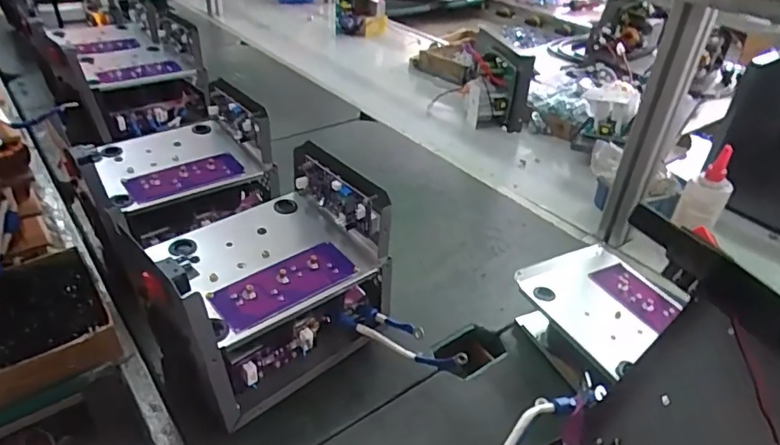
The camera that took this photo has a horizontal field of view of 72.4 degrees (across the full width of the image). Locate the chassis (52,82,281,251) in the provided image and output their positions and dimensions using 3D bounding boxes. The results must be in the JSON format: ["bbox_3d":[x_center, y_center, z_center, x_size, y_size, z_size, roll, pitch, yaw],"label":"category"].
[{"bbox_3d":[-0.280,-0.078,0.691,0.230,0.129,0.158,-21,42,-31],"label":"chassis"}]

